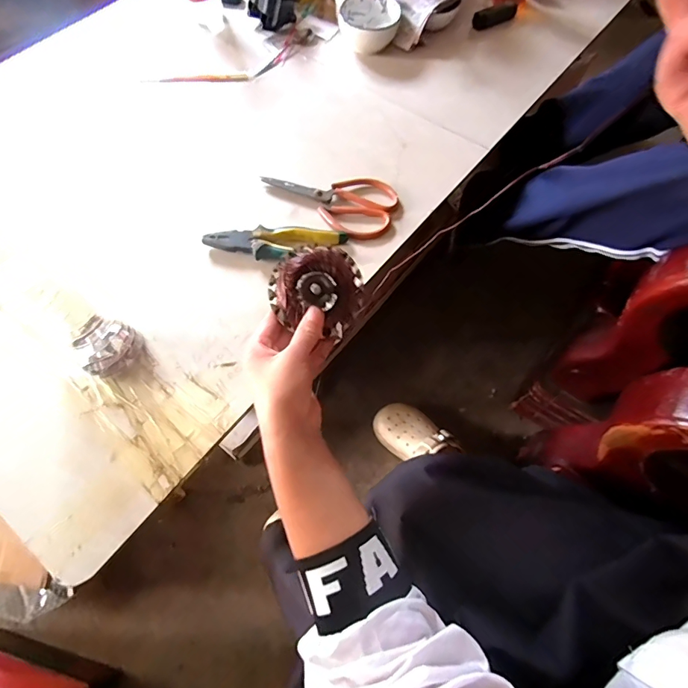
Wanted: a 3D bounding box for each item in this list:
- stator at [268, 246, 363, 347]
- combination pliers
[{"bbox_3d":[-0.023,-0.051,0.399,0.088,0.040,0.079,15,96,-13],"label":"stator"},{"bbox_3d":[-0.093,-0.138,0.587,0.188,0.021,0.043,-3,65,-2],"label":"combination pliers"}]

